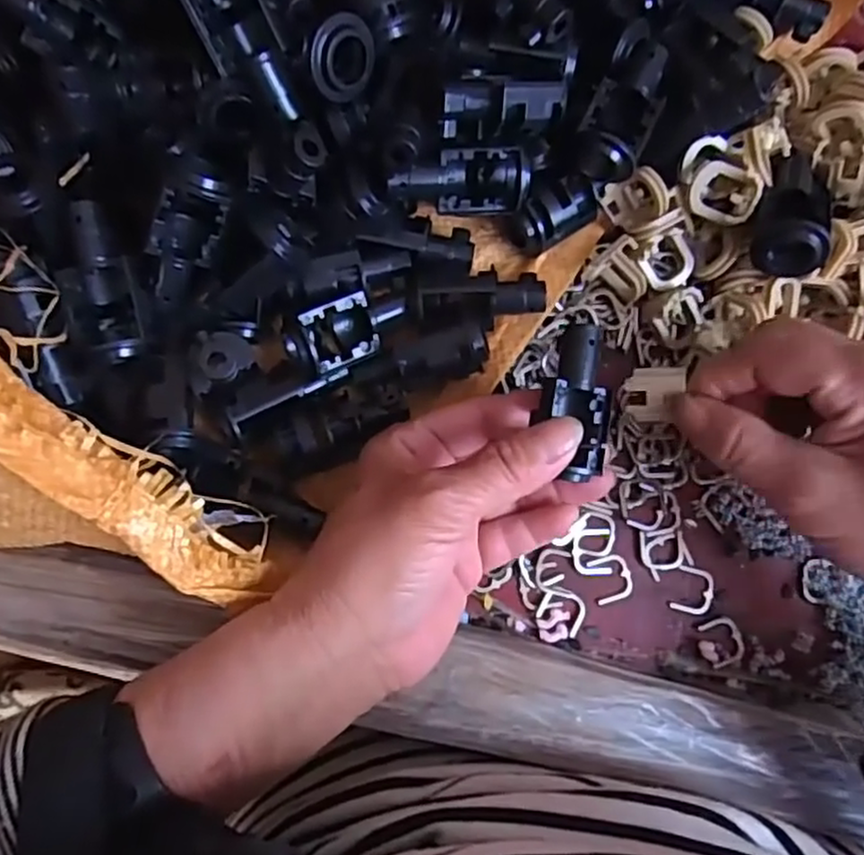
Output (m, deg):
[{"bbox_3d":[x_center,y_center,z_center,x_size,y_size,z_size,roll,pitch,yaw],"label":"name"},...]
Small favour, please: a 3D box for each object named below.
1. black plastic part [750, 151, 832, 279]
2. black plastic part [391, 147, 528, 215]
[{"bbox_3d":[0.142,-0.087,0.279,0.027,0.022,0.056,19,64,-6],"label":"black plastic part"},{"bbox_3d":[0.010,-0.093,0.270,0.051,0.018,0.021,-1,86,-4],"label":"black plastic part"}]

